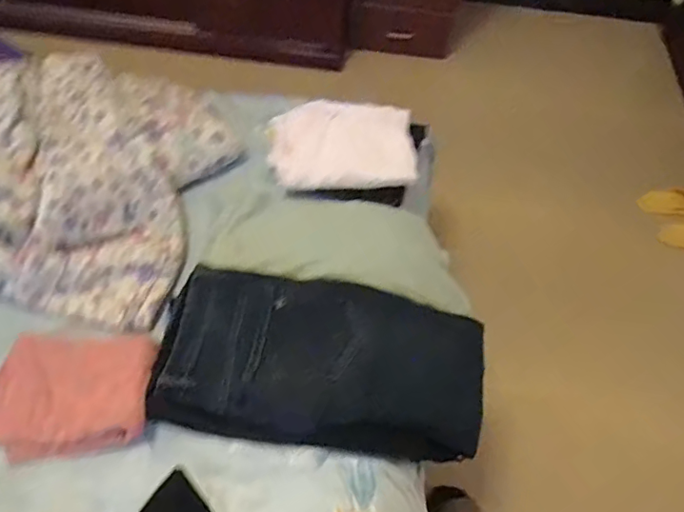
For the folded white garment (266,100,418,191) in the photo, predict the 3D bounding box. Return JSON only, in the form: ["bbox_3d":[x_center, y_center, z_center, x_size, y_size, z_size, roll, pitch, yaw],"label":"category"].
[{"bbox_3d":[-0.001,-0.220,1.042,0.274,0.081,0.165,2,57,-2],"label":"folded white garment"}]

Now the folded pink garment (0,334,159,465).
[{"bbox_3d":[-0.420,0.211,0.820,0.255,0.034,0.179,-2,70,11],"label":"folded pink garment"}]

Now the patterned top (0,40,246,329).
[{"bbox_3d":[-0.577,-0.189,1.017,0.662,0.142,0.506,15,58,6],"label":"patterned top"}]

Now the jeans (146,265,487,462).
[{"bbox_3d":[-0.023,0.169,0.853,0.506,0.096,0.238,8,57,2],"label":"jeans"}]

